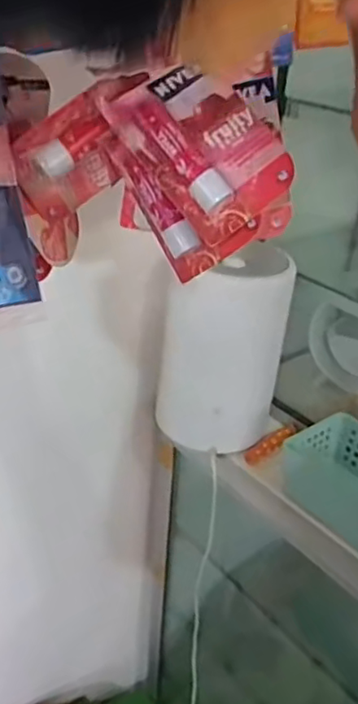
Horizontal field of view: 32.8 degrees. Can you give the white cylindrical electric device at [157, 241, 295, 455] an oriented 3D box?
[{"bbox_3d":[0.068,-0.004,0.890,0.141,0.274,0.139,2,31,-1],"label":"white cylindrical electric device"}]

